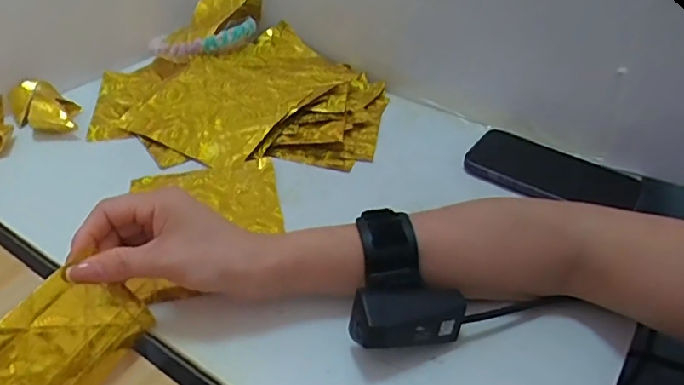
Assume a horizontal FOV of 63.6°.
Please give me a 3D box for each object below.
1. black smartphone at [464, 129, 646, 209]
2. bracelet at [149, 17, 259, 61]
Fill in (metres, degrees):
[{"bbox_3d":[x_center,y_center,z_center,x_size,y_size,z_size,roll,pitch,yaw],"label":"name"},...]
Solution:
[{"bbox_3d":[0.191,-0.018,0.502,0.146,0.010,0.071,22,44,23],"label":"black smartphone"},{"bbox_3d":[-0.164,-0.180,0.645,0.124,0.026,0.059,-4,40,-5],"label":"bracelet"}]

